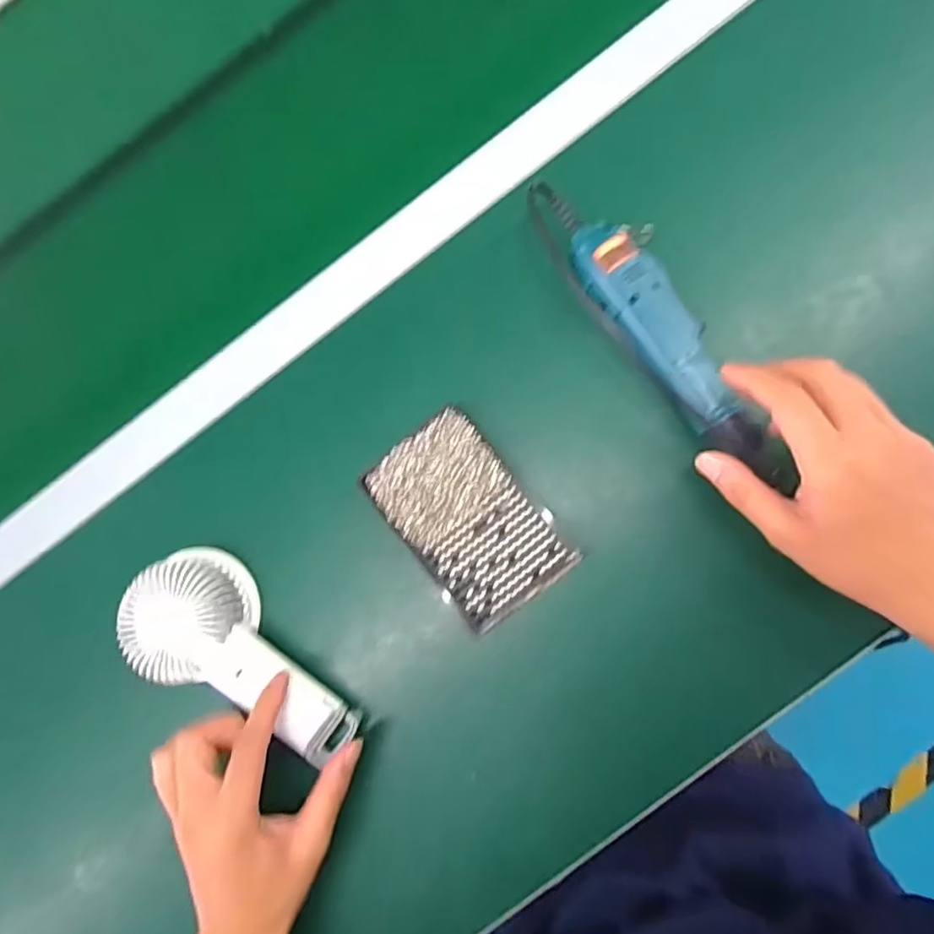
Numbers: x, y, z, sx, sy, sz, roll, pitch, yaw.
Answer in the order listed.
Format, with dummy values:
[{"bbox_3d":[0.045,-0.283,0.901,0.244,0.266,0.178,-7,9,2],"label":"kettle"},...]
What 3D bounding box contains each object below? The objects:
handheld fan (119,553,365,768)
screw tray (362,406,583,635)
[{"bbox_3d":[-0.149,0.129,0.399,0.169,0.039,0.076,37,89,4],"label":"handheld fan"},{"bbox_3d":[0.001,0.036,0.409,0.086,0.033,0.133,-38,80,1],"label":"screw tray"}]

